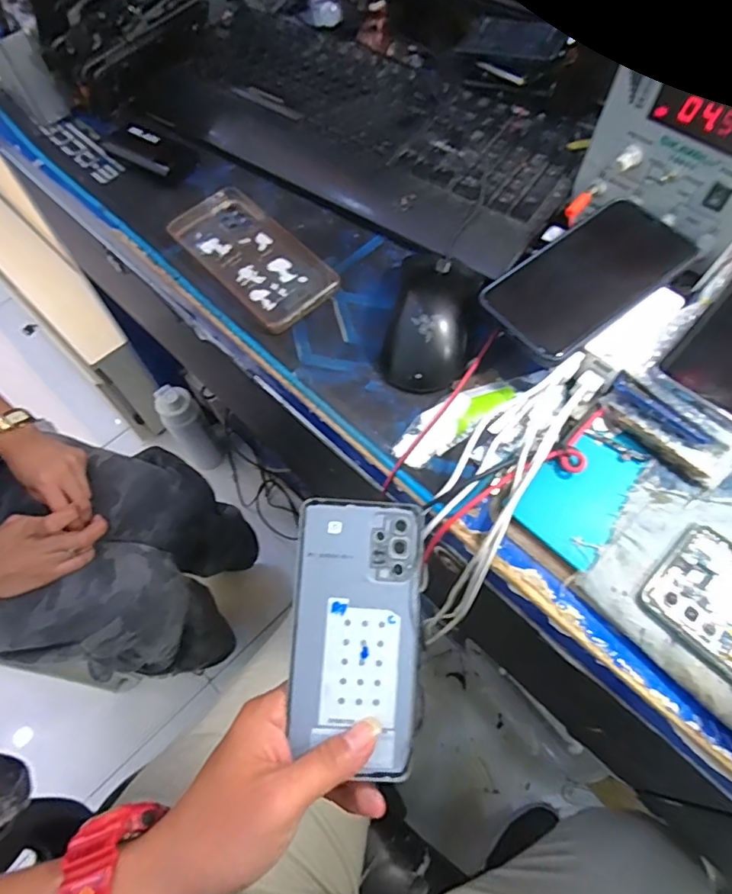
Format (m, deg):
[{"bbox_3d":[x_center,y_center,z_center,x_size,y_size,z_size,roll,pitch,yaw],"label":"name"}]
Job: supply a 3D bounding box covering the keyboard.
[{"bbox_3d":[-0.022,-0.321,0.529,0.459,0.036,0.181,34,69,17],"label":"keyboard"}]

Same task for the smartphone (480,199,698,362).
[{"bbox_3d":[0.166,-0.127,0.391,0.153,0.006,0.078,-39,69,-12],"label":"smartphone"}]

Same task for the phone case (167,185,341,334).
[{"bbox_3d":[-0.099,-0.172,0.472,0.081,0.009,0.167,-39,69,-17],"label":"phone case"}]

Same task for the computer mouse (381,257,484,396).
[{"bbox_3d":[0.052,-0.099,0.415,0.064,0.034,0.112,14,64,8],"label":"computer mouse"}]

